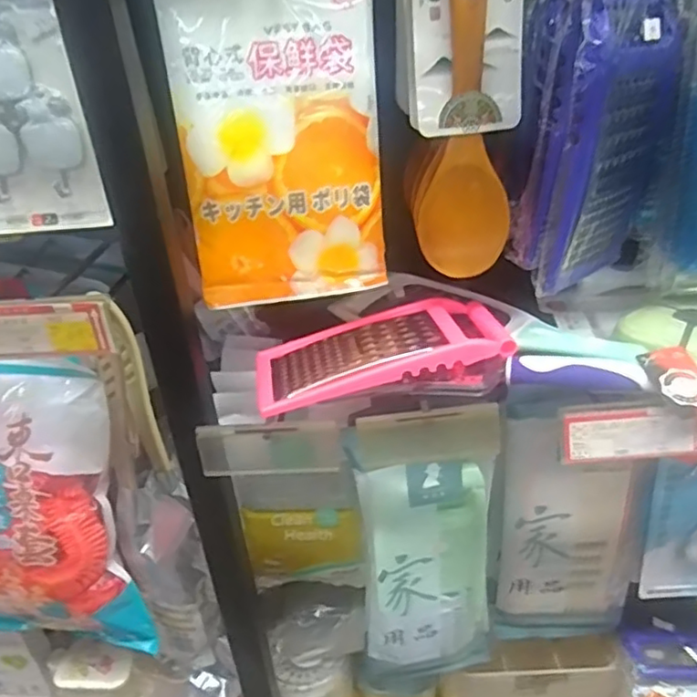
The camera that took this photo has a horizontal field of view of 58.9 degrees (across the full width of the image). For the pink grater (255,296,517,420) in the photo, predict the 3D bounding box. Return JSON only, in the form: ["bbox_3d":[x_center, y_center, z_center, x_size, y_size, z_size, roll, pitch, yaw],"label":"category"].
[{"bbox_3d":[0.026,-0.001,0.510,0.203,0.035,0.108,-7,30,-2],"label":"pink grater"}]

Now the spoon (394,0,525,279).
[{"bbox_3d":[0.081,-0.173,0.444,0.085,0.241,0.016,-4,27,4],"label":"spoon"}]

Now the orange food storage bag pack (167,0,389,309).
[{"bbox_3d":[-0.048,-0.164,0.452,0.142,0.260,0.019,-8,22,-10],"label":"orange food storage bag pack"}]

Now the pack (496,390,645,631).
[{"bbox_3d":[0.221,0.184,0.618,0.141,0.324,0.036,-1,30,7],"label":"pack"}]

